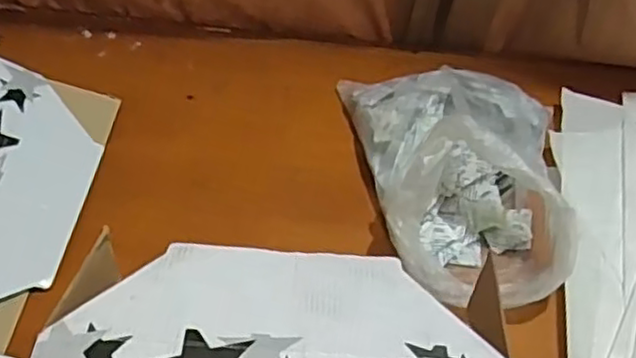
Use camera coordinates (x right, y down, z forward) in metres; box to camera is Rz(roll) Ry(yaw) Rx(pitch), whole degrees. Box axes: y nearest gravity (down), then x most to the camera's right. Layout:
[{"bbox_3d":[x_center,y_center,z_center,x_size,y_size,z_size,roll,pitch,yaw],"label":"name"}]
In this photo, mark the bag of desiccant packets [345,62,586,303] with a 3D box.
[{"bbox_3d":[0.141,-0.026,0.630,0.201,0.091,0.260,-1,46,-5],"label":"bag of desiccant packets"}]

